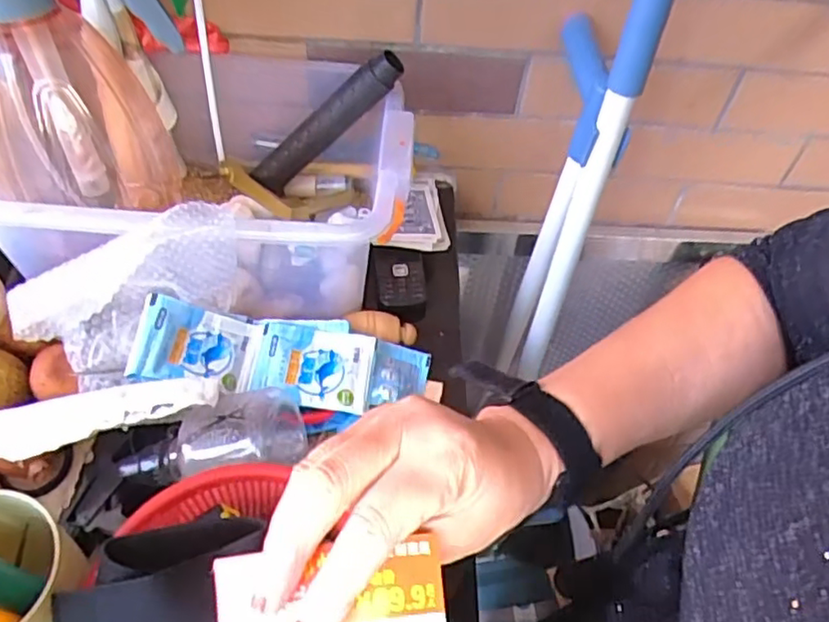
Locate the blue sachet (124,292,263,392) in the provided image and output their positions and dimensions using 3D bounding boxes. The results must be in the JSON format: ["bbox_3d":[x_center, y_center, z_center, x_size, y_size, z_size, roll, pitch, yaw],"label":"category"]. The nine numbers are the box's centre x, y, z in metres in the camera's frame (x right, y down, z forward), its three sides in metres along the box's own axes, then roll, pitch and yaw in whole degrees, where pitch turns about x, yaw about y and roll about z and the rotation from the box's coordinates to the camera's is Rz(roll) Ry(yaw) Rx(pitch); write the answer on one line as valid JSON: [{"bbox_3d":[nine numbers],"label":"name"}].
[{"bbox_3d":[-0.158,0.024,0.470,0.086,0.009,0.064,13,55,-18],"label":"blue sachet"}]

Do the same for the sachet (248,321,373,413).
[{"bbox_3d":[-0.076,0.040,0.480,0.087,0.011,0.063,6,50,-1],"label":"sachet"}]

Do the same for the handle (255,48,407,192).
[{"bbox_3d":[-0.082,-0.163,0.569,0.032,0.173,0.023,34,41,-32],"label":"handle"}]

